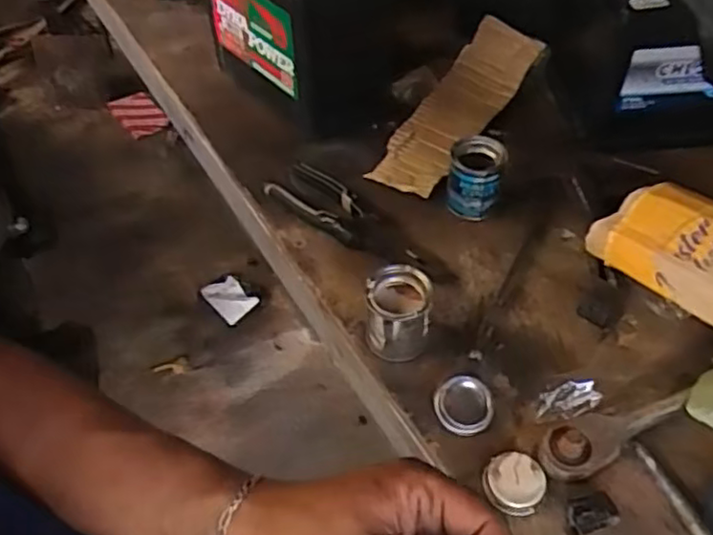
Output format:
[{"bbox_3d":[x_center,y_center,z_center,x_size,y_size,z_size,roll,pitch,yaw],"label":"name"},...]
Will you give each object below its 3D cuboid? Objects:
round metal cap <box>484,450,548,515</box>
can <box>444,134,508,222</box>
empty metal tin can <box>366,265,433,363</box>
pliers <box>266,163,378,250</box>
[{"bbox_3d":[0.114,0.157,0.472,0.043,0.015,0.041,-1,51,1],"label":"round metal cap"},{"bbox_3d":[0.116,-0.088,0.635,0.049,0.054,0.050,8,52,9],"label":"can"},{"bbox_3d":[0.035,0.039,0.539,0.050,0.066,0.050,7,51,8],"label":"empty metal tin can"},{"bbox_3d":[-0.027,-0.062,0.649,0.126,0.021,0.056,32,59,25],"label":"pliers"}]

